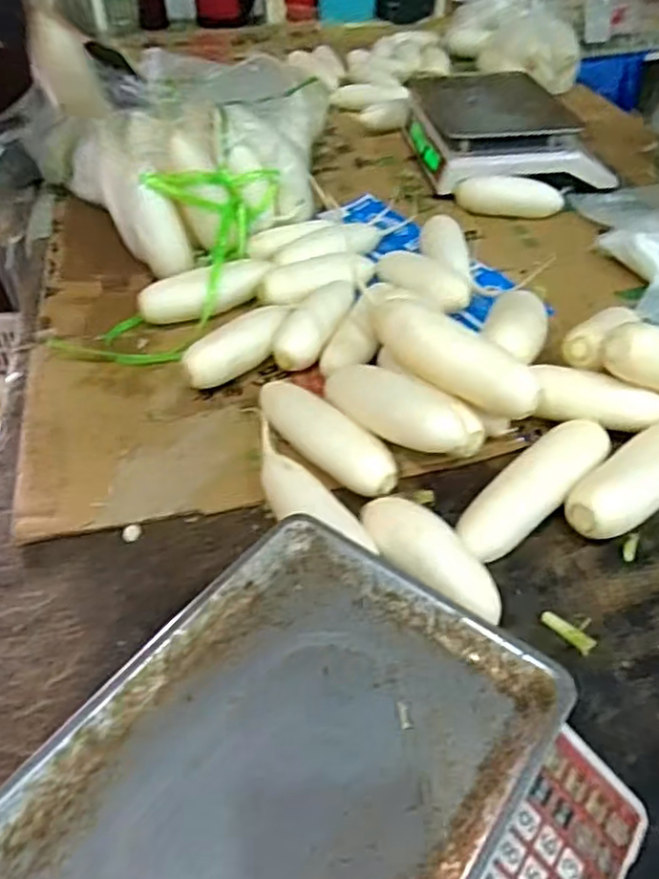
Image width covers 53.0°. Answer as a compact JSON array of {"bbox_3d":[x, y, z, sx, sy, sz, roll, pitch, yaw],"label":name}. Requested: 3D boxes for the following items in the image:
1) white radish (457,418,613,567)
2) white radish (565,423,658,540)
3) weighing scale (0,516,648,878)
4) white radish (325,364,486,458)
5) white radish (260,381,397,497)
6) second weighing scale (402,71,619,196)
[{"bbox_3d":[0.204,0.049,0.648,0.212,0.048,0.061,-33,54,-27],"label":"white radish"},{"bbox_3d":[0.296,0.039,0.642,0.172,0.063,0.065,-31,53,-26],"label":"white radish"},{"bbox_3d":[-0.004,0.251,0.407,0.315,0.108,0.334,28,53,25],"label":"weighing scale"},{"bbox_3d":[0.064,-0.031,0.654,0.168,0.057,0.063,21,49,20],"label":"white radish"},{"bbox_3d":[-0.005,-0.003,0.673,0.052,0.058,0.188,-35,55,-28],"label":"white radish"},{"bbox_3d":[0.313,-0.553,1.187,0.311,0.092,0.329,-6,45,-6],"label":"second weighing scale"}]

